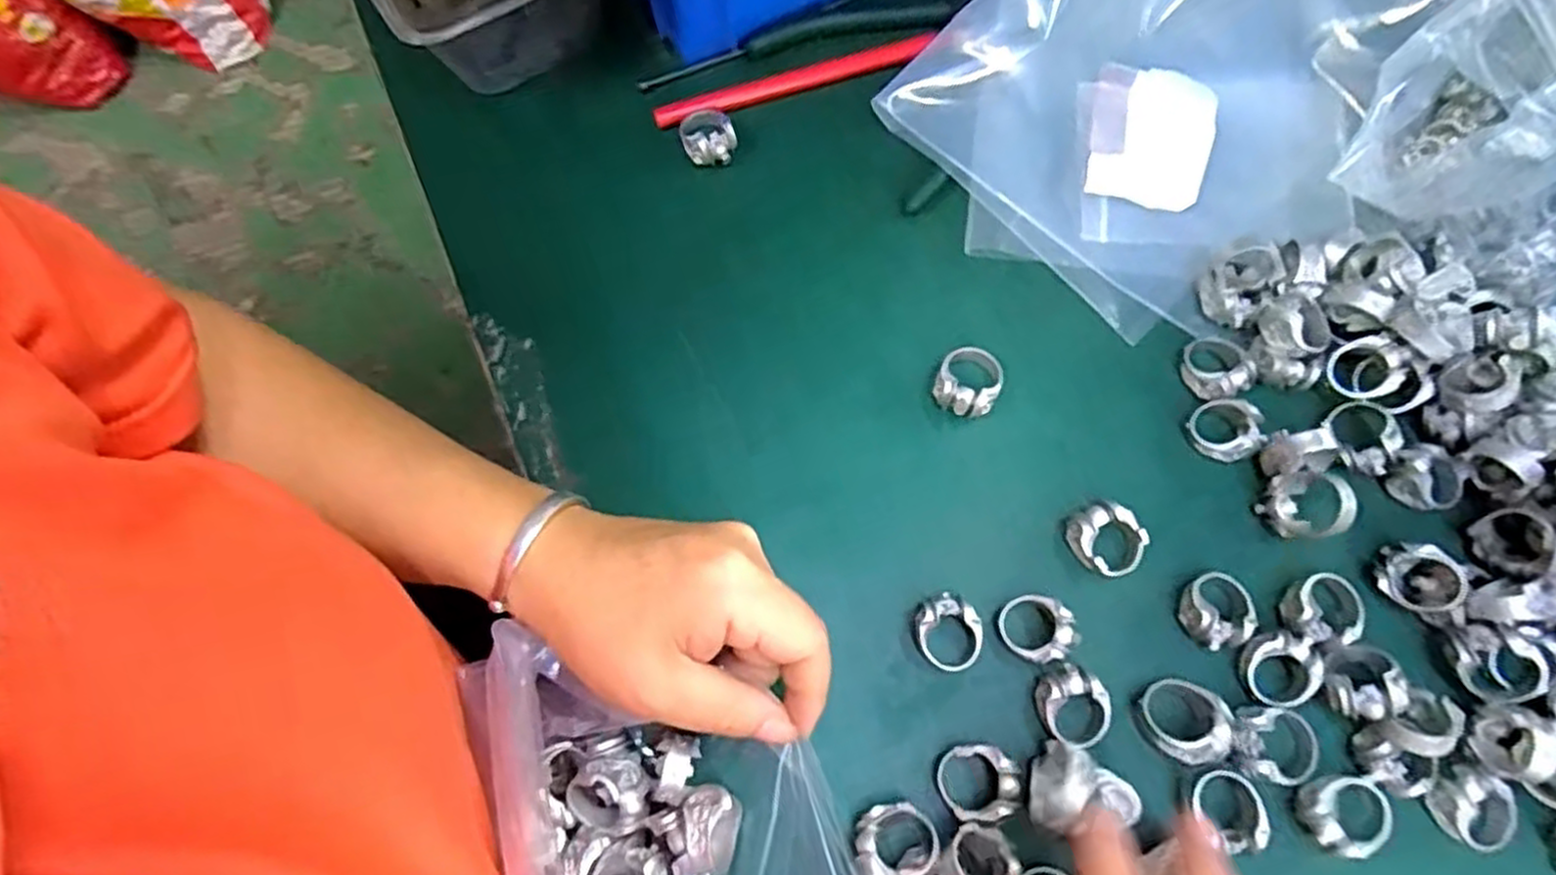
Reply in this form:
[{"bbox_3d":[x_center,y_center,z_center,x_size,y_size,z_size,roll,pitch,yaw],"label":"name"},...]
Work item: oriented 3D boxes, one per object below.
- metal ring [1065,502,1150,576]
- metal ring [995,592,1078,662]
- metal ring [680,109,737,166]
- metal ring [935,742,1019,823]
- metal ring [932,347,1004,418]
[{"bbox_3d":[0.134,0.042,0.316,0.025,0.017,0.029,-26,74,-7],"label":"metal ring"},{"bbox_3d":[0.102,0.076,0.307,0.025,0.016,0.026,0,73,1],"label":"metal ring"},{"bbox_3d":[-0.034,-0.146,0.371,0.024,0.014,0.027,-16,72,-4],"label":"metal ring"},{"bbox_3d":[0.075,0.129,0.289,0.028,0.014,0.026,0,73,1],"label":"metal ring"},{"bbox_3d":[0.083,-0.024,0.337,0.027,0.017,0.033,21,74,8],"label":"metal ring"}]

